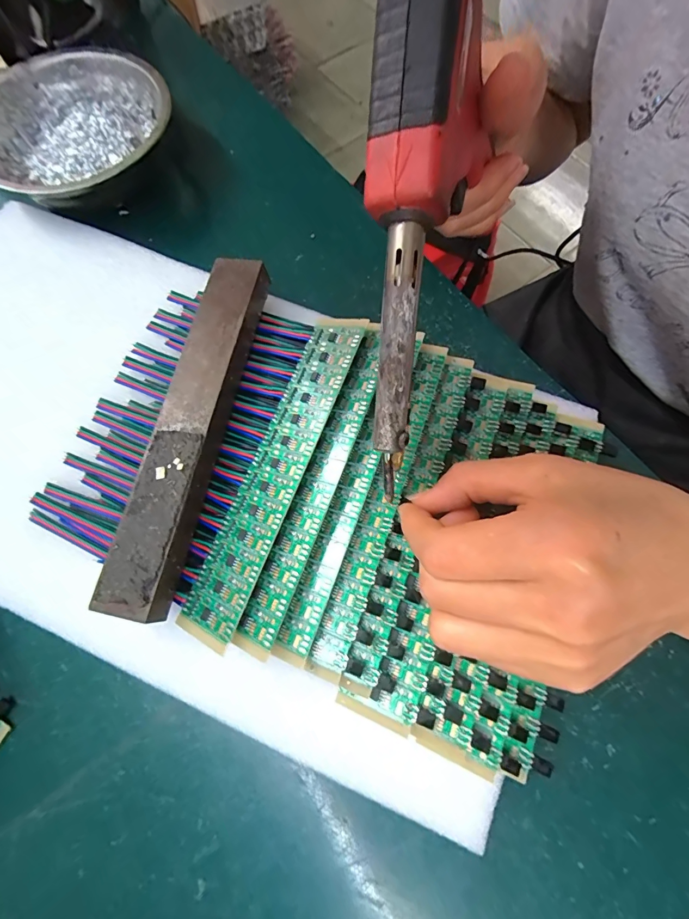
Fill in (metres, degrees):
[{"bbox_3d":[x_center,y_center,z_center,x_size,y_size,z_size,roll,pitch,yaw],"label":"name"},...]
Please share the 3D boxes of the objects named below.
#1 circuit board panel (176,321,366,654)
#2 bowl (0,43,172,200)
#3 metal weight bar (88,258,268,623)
[{"bbox_3d":[-0.030,0.001,0.186,0.034,0.004,0.163,14,74,31],"label":"circuit board panel"},{"bbox_3d":[-0.178,-0.214,0.261,0.122,0.039,0.127,0,72,0],"label":"bowl"},{"bbox_3d":[-0.074,-0.020,0.194,0.031,0.016,0.182,10,72,3],"label":"metal weight bar"}]

